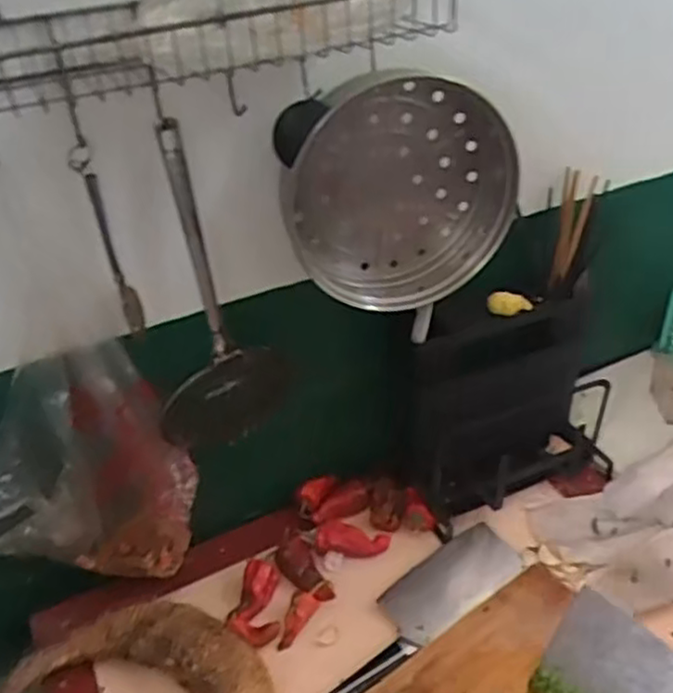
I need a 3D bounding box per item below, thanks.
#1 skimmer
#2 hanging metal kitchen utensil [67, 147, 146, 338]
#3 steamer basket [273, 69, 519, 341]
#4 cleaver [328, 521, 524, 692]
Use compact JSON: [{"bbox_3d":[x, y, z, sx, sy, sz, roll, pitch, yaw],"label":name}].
[{"bbox_3d":[-0.129,-0.030,0.735,0.135,0.370,0.066,-9,36,-4],"label":"skimmer"},{"bbox_3d":[-0.211,-0.093,0.688,0.016,0.198,0.022,3,37,11],"label":"hanging metal kitchen utensil"},{"bbox_3d":[0.065,-0.155,0.754,0.232,0.266,0.068,-37,37,8],"label":"steamer basket"},{"bbox_3d":[0.085,0.286,0.814,0.287,0.015,0.093,-26,40,-26],"label":"cleaver"}]

